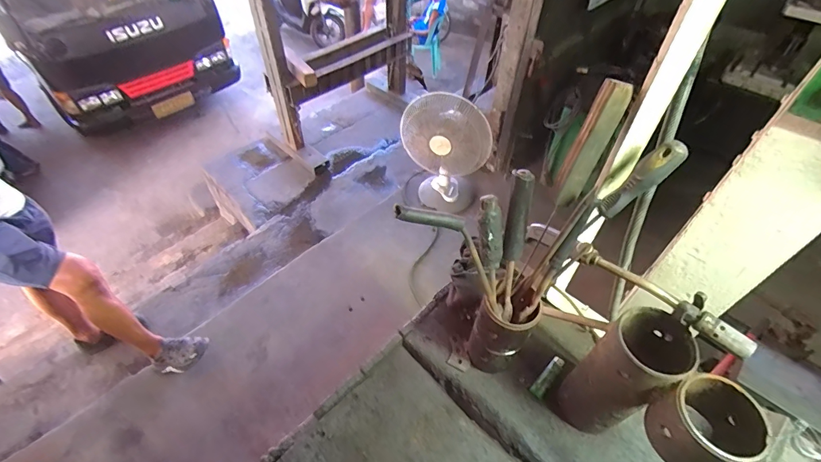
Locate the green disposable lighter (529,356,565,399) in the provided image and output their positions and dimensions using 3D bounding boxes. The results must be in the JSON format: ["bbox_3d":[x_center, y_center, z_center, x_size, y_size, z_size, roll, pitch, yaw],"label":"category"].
[{"bbox_3d":[0.230,0.240,0.667,0.023,0.017,0.087,36,57,26],"label":"green disposable lighter"}]

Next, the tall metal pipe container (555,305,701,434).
[{"bbox_3d":[0.280,0.197,0.541,0.093,0.215,0.089,-28,55,-23],"label":"tall metal pipe container"}]

